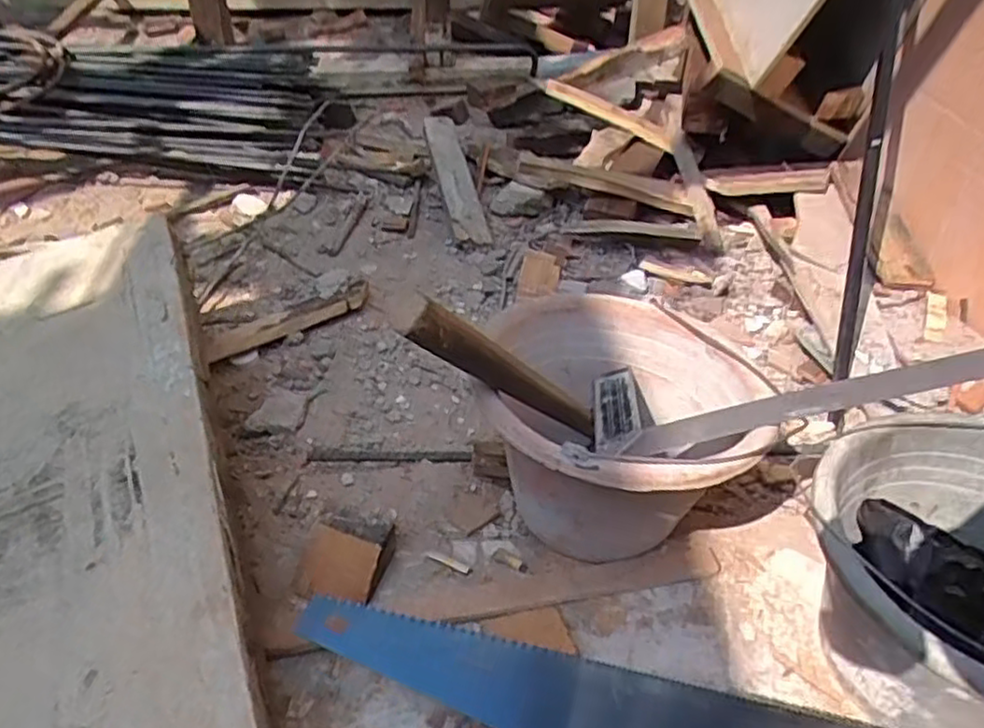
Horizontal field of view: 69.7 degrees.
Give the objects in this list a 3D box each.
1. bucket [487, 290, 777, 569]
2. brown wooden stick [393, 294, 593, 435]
[{"bbox_3d":[0.110,0.069,0.643,0.219,0.172,0.238,0,41,0],"label":"bucket"},{"bbox_3d":[0.013,0.006,0.565,0.031,0.239,0.031,-49,48,8],"label":"brown wooden stick"}]

